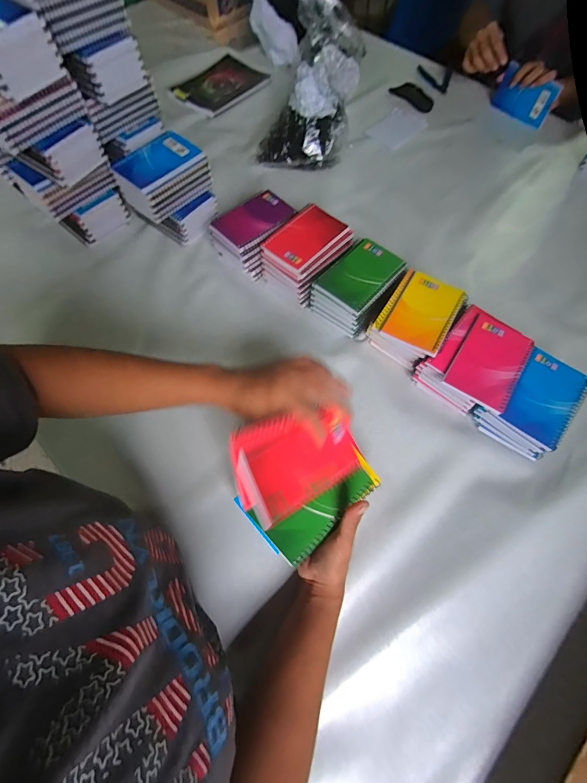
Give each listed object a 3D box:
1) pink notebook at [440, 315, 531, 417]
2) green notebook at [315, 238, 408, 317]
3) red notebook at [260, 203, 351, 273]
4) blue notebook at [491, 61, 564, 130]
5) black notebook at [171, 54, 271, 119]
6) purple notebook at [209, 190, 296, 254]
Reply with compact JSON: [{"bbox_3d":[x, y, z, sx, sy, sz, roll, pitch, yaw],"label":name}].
[{"bbox_3d":[0.265,-0.042,0.469,0.081,0.009,0.130,31,69,14],"label":"pink notebook"},{"bbox_3d":[0.103,-0.182,0.530,0.088,0.007,0.132,39,72,16],"label":"green notebook"},{"bbox_3d":[0.022,-0.251,0.561,0.084,0.013,0.134,38,71,16],"label":"red notebook"},{"bbox_3d":[0.514,-0.662,0.776,0.016,0.082,0.134,-39,71,-15],"label":"blue notebook"},{"bbox_3d":[-0.180,-0.762,0.855,0.168,0.015,0.222,39,71,16],"label":"black notebook"},{"bbox_3d":[-0.069,-0.290,0.584,0.092,0.015,0.130,40,72,17],"label":"purple notebook"}]

